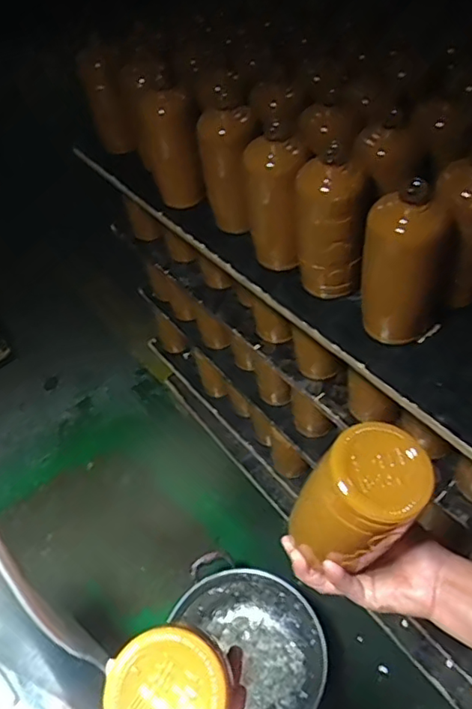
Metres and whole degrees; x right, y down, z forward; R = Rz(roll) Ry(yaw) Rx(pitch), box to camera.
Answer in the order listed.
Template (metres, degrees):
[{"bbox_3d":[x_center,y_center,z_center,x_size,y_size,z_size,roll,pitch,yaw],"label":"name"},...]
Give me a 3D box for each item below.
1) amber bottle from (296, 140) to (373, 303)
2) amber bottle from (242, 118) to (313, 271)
[{"bbox_3d":[0.118,-0.164,0.693,0.088,0.183,0.095,3,46,7],"label":"amber bottle"},{"bbox_3d":[0.072,-0.207,0.740,0.092,0.183,0.087,-35,53,-27],"label":"amber bottle"}]

